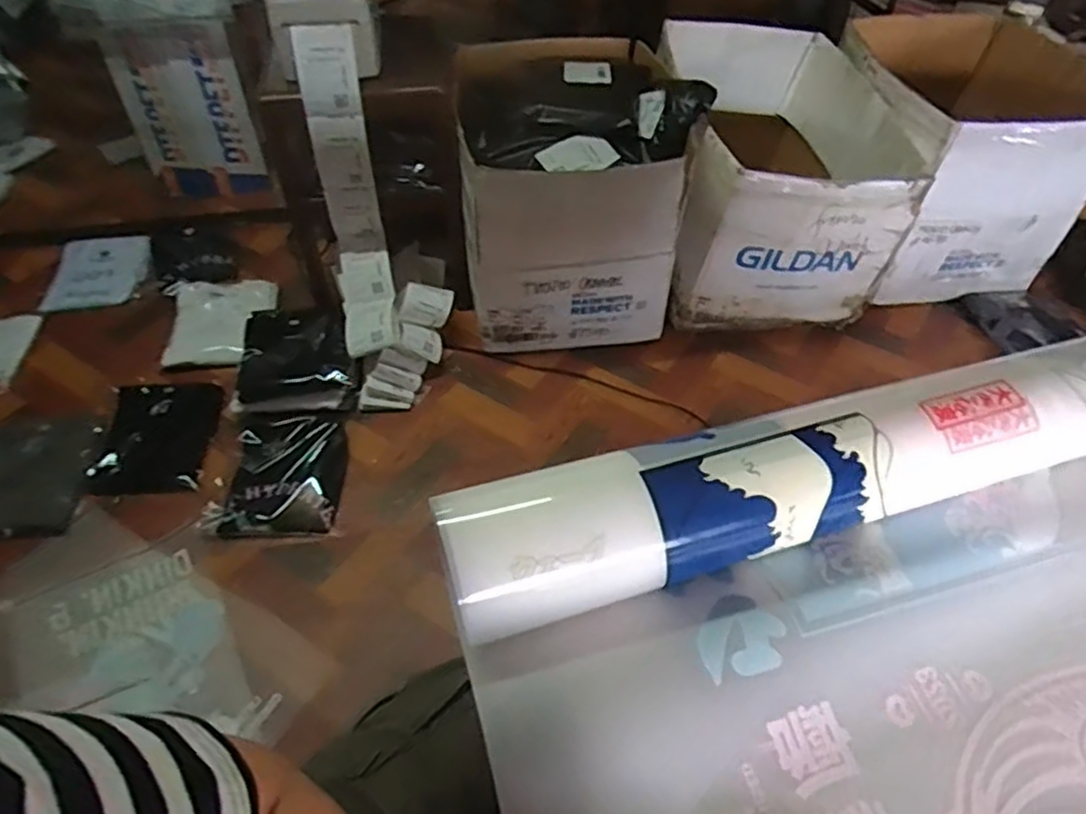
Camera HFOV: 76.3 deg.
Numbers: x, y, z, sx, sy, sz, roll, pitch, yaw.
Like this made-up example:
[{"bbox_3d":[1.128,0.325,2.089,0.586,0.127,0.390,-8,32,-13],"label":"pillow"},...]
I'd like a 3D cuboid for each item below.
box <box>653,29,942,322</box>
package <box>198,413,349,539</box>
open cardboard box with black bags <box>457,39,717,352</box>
[{"bbox_3d":[0.524,-0.540,1.641,0.501,0.430,0.610,-1,50,-1],"label":"box"},{"bbox_3d":[-0.491,0.126,1.302,0.229,0.021,0.251,4,63,-9],"label":"package"},{"bbox_3d":[0.070,-0.484,1.556,0.479,0.434,0.547,-1,50,-1],"label":"open cardboard box with black bags"}]

